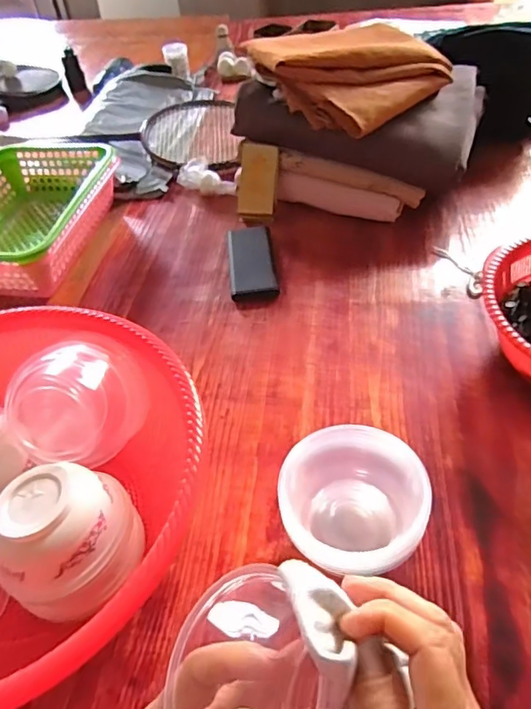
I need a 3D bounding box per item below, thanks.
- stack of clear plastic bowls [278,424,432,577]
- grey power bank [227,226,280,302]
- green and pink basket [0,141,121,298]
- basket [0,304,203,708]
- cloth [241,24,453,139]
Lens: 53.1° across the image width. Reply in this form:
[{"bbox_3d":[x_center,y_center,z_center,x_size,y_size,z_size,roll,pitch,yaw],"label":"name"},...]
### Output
[{"bbox_3d":[0.068,0.130,0.440,0.107,0.088,0.112,-6,46,0],"label":"stack of clear plastic bowls"},{"bbox_3d":[-0.018,-0.130,0.742,0.062,0.017,0.156,-6,46,0],"label":"grey power bank"},{"bbox_3d":[-0.351,-0.211,0.798,0.219,0.093,0.336,6,48,11],"label":"green and pink basket"},{"bbox_3d":[-0.218,0.125,0.446,0.337,0.131,0.331,-8,46,-2],"label":"basket"},{"bbox_3d":[0.114,-0.422,0.782,0.241,0.072,0.247,-30,51,-21],"label":"cloth"}]

